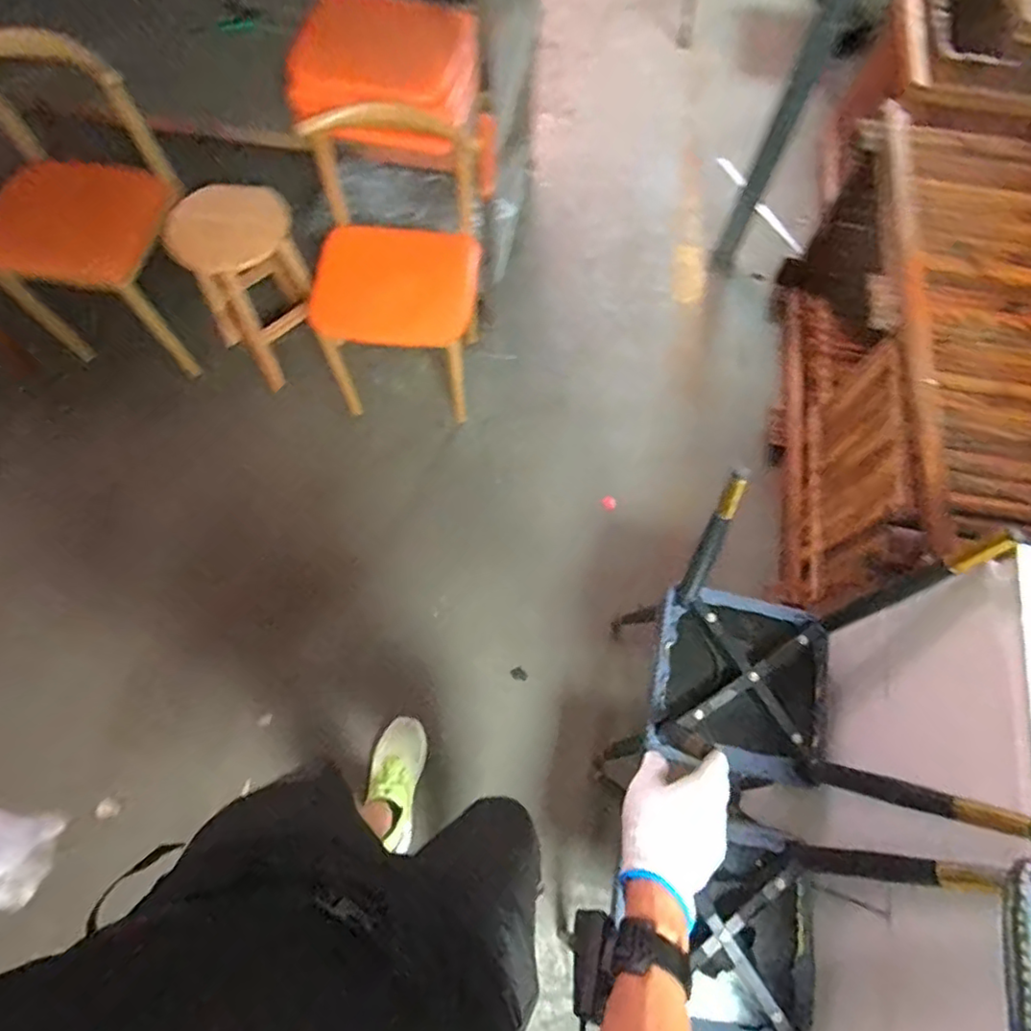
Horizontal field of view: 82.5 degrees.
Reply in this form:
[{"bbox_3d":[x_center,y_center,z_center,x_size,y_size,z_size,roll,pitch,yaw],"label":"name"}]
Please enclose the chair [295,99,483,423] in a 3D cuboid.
[{"bbox_3d":[-0.293,-0.596,1.496,0.402,0.635,0.419,3,70,0],"label":"chair"}]

